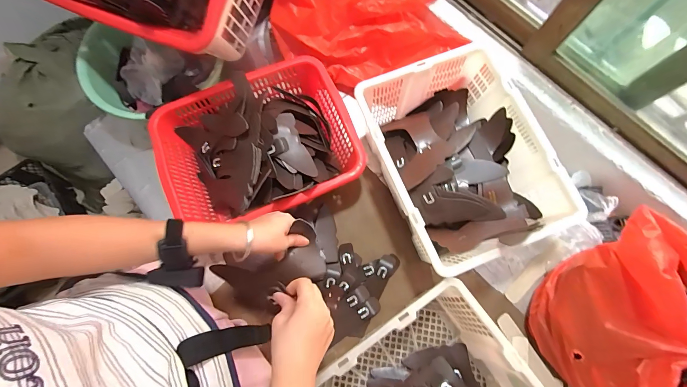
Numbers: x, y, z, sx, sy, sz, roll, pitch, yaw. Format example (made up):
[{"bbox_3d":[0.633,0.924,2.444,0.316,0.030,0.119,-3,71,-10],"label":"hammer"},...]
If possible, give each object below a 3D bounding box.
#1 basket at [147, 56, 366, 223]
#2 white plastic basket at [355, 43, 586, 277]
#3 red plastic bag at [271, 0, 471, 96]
[{"bbox_3d":[-0.175,-0.094,0.683,0.381,0.143,0.301,-22,76,-5],"label":"basket"},{"bbox_3d":[0.224,-0.065,0.639,0.288,0.147,0.384,-21,76,-5],"label":"white plastic basket"},{"bbox_3d":[0.051,-0.386,0.688,0.401,0.251,0.223,4,76,2],"label":"red plastic bag"}]

